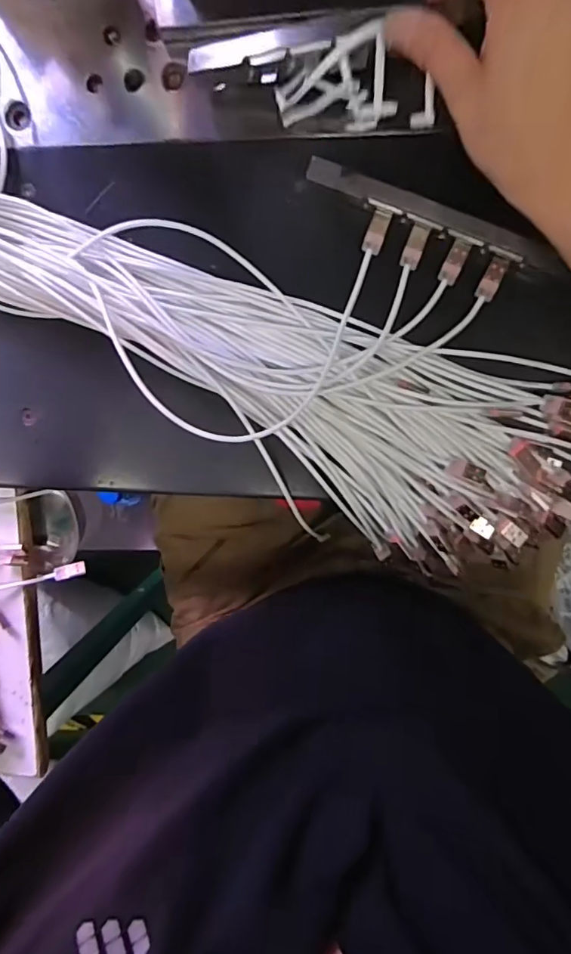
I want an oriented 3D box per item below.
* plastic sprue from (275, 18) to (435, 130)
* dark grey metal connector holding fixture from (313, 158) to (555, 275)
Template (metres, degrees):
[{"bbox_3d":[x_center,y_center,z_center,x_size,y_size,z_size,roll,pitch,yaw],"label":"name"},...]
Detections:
[{"bbox_3d":[0.038,-0.240,0.318,0.107,0.034,0.046,22,100,26],"label":"plastic sprue"},{"bbox_3d":[0.100,-0.177,0.349,0.177,0.005,0.017,22,99,2],"label":"dark grey metal connector holding fixture"}]

